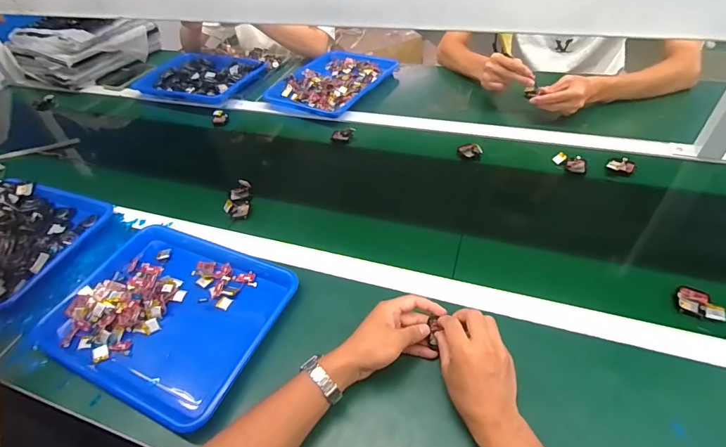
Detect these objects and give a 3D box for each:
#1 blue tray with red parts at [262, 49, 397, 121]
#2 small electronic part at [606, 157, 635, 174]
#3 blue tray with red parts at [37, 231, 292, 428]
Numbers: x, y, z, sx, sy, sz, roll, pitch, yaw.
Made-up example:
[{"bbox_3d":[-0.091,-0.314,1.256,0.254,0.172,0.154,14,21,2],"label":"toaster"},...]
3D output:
[{"bbox_3d":[-0.084,-0.398,1.087,0.255,0.033,0.318,21,52,24],"label":"blue tray with red parts"},{"bbox_3d":[0.487,-0.112,0.747,0.042,0.009,0.040,24,53,26],"label":"small electronic part"},{"bbox_3d":[-0.290,0.128,0.604,0.335,0.033,0.263,16,50,20],"label":"blue tray with red parts"}]

